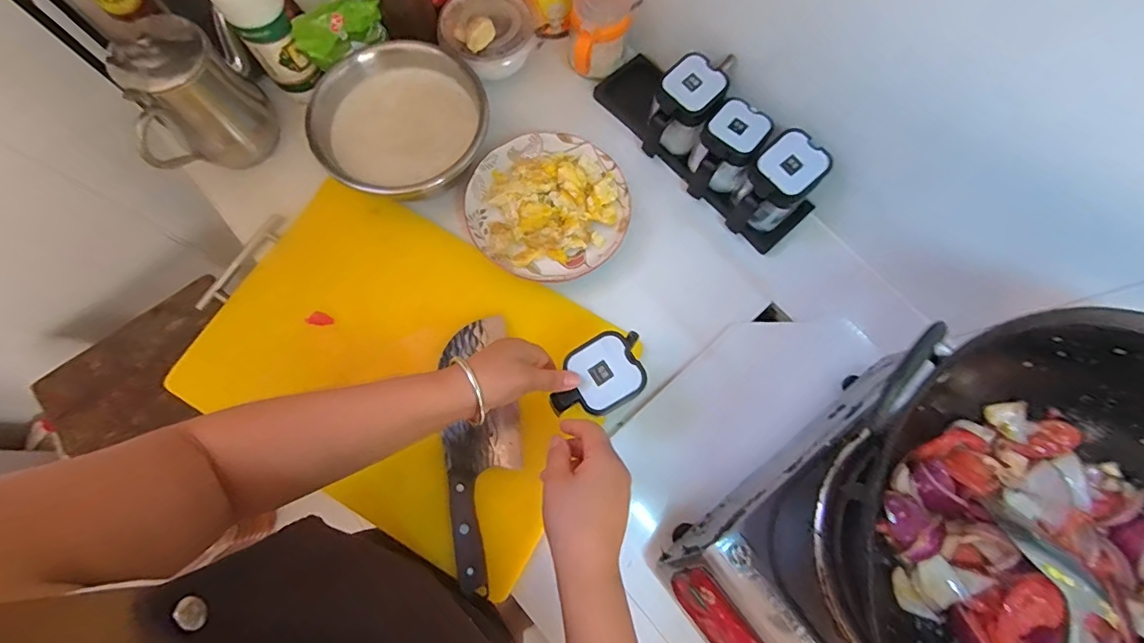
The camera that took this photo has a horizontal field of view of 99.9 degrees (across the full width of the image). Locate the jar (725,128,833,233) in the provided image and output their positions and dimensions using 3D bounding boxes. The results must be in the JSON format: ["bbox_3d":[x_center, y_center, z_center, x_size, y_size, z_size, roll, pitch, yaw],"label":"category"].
[{"bbox_3d":[0.243,-0.162,0.595,0.078,0.100,0.101,44,78,9],"label":"jar"}]

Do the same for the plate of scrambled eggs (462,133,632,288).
[{"bbox_3d":[-0.029,-0.152,0.608,0.199,0.034,0.197,23,76,4],"label":"plate of scrambled eggs"}]

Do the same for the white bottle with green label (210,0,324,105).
[{"bbox_3d":[-0.373,-0.364,0.583,0.072,0.173,0.061,-34,79,-10],"label":"white bottle with green label"}]

